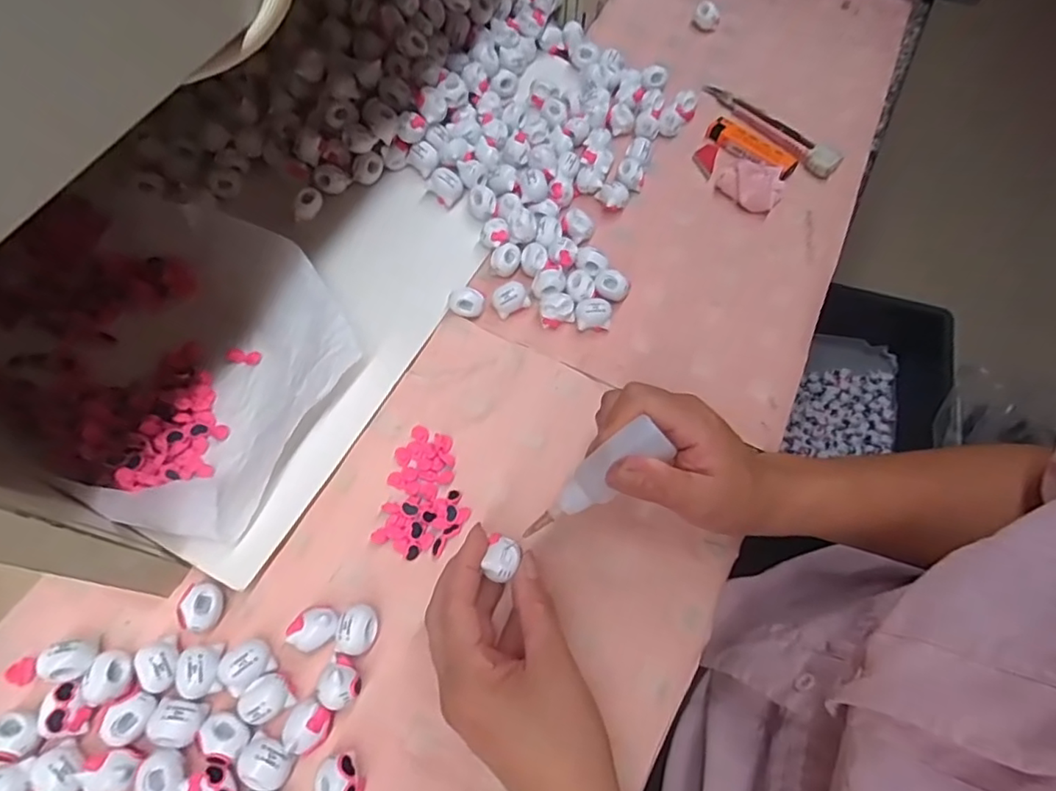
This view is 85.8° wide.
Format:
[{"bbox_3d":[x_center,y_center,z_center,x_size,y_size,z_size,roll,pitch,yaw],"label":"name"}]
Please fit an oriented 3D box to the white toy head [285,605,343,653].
[{"bbox_3d":[-0.119,0.130,0.318,0.021,0.016,0.024,22,66,9],"label":"white toy head"}]

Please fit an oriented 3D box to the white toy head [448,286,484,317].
[{"bbox_3d":[-0.045,-0.068,0.415,0.025,0.019,0.014,-2,65,-2],"label":"white toy head"}]

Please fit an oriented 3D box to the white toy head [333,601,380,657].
[{"bbox_3d":[-0.096,0.130,0.318,0.023,0.017,0.026,7,64,2],"label":"white toy head"}]

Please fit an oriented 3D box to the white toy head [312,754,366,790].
[{"bbox_3d":[-0.096,0.197,0.289,0.023,0.018,0.024,1,64,-1],"label":"white toy head"}]

